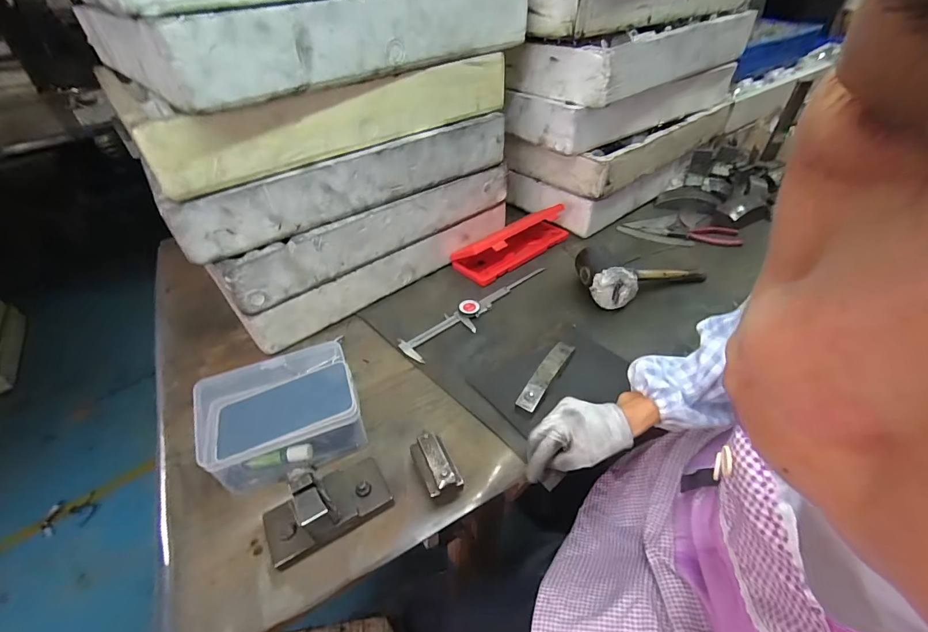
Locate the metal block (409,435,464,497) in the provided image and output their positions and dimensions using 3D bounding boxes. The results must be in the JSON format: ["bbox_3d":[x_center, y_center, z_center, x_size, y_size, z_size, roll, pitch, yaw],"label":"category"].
[{"bbox_3d":[-0.033,0.178,0.467,0.038,0.054,0.073,-22,45,-20],"label":"metal block"}]

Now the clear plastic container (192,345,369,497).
[{"bbox_3d":[-0.225,0.122,0.503,0.173,0.092,0.113,-18,44,-16],"label":"clear plastic container"}]

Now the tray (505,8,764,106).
[{"bbox_3d":[0.377,-0.560,0.845,0.555,0.085,0.218,-29,48,-26],"label":"tray"}]

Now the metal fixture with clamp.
[{"bbox_3d":[-0.150,0.198,0.432,0.127,0.075,0.064,-28,47,-25],"label":"metal fixture with clamp"}]

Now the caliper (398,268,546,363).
[{"bbox_3d":[0.034,-0.015,0.708,0.321,0.015,0.058,-30,48,-26],"label":"caliper"}]

